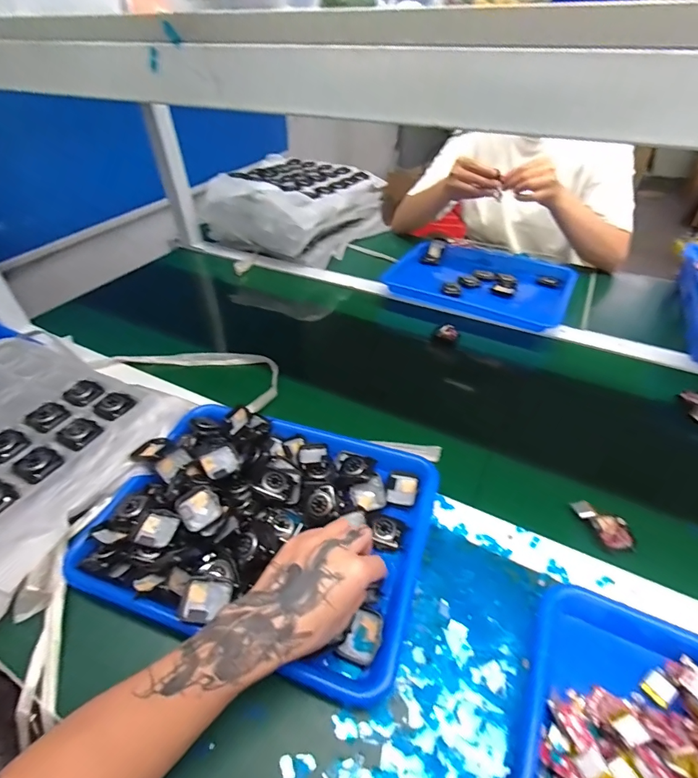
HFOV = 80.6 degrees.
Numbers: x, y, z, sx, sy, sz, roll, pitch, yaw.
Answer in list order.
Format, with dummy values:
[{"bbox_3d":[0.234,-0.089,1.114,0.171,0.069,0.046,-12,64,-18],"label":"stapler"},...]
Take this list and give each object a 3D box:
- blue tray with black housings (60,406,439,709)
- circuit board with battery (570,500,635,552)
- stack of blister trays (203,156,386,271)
[{"bbox_3d":[-0.091,0.131,0.436,0.333,0.049,0.242,11,45,15],"label":"blue tray with black housings"},{"bbox_3d":[0.278,0.145,0.447,0.040,0.010,0.063,-17,45,-15],"label":"circuit board with battery"},{"bbox_3d":[-0.126,-0.464,1.034,0.330,0.148,0.349,25,50,27],"label":"stack of blister trays"}]

